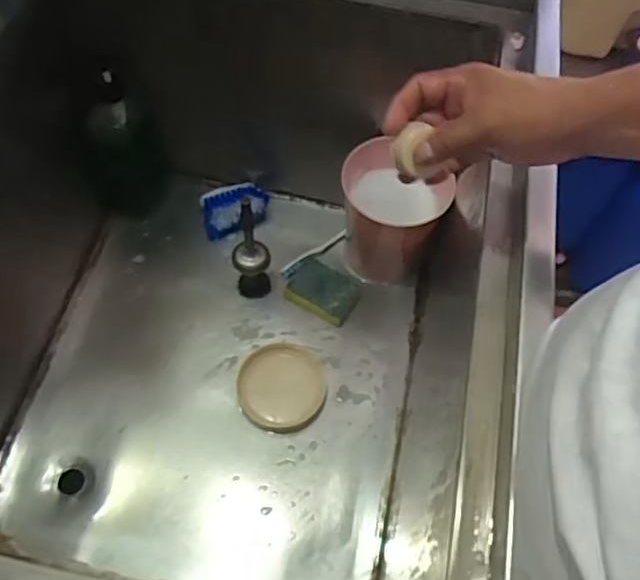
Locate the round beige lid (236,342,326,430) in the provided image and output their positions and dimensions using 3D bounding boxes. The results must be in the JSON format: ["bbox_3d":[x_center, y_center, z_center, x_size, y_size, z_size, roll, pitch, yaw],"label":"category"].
[{"bbox_3d":[-0.053,0.133,0.861,0.119,0.013,0.119,2,61,-3],"label":"round beige lid"}]

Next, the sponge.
[{"bbox_3d":[0.002,0.000,0.926,0.110,0.031,0.074,30,64,12],"label":"sponge"}]

